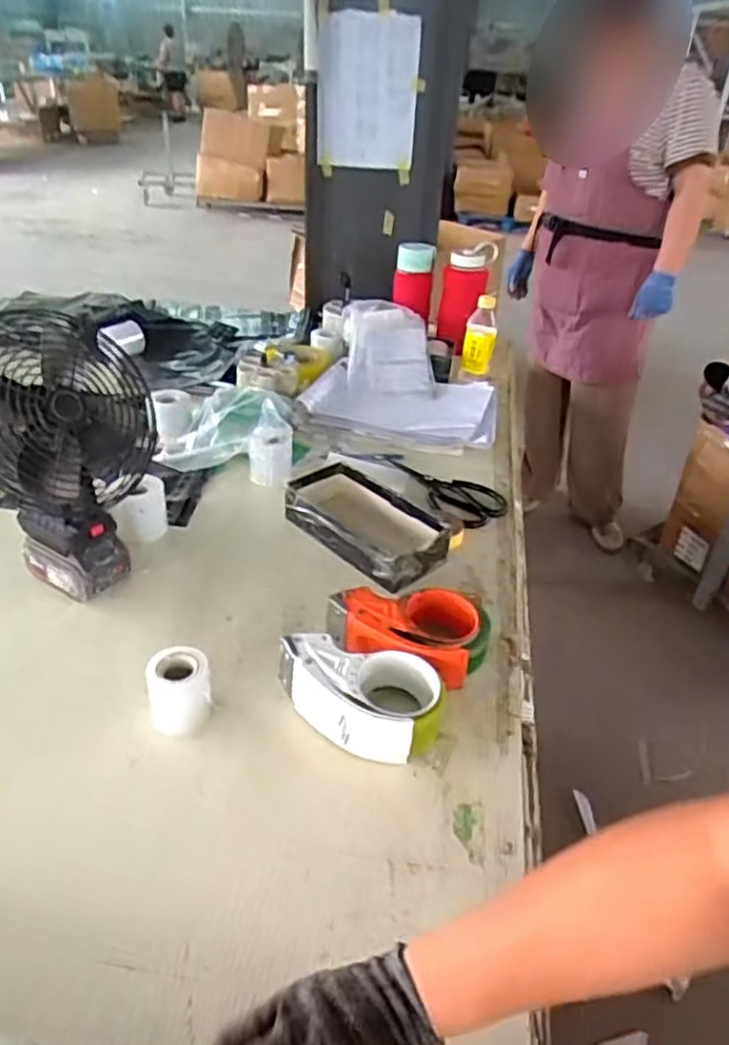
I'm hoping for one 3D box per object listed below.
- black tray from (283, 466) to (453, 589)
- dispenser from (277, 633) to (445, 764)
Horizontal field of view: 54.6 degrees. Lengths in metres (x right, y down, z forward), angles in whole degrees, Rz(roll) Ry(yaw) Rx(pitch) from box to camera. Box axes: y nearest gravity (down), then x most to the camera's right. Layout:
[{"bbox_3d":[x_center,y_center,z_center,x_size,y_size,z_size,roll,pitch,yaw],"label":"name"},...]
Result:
[{"bbox_3d":[-0.003,-0.001,0.928,0.223,0.075,0.114,30,40,32],"label":"black tray"},{"bbox_3d":[-0.009,0.170,0.687,0.169,0.064,0.087,13,34,10],"label":"dispenser"}]

